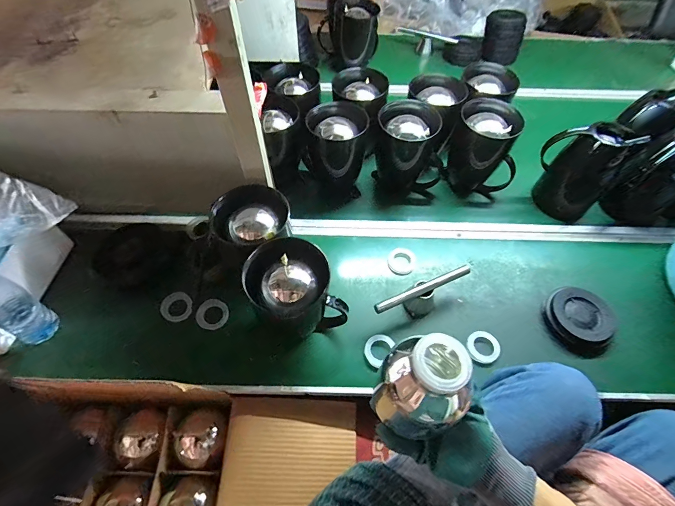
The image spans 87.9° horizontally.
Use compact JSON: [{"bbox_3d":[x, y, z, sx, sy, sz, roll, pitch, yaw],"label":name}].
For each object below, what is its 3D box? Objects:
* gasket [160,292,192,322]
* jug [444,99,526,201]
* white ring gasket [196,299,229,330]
[{"bbox_3d":[-0.309,0.103,0.673,0.057,0.006,0.060,-35,64,-22],"label":"gasket"},{"bbox_3d":[0.337,-0.225,0.807,0.134,0.213,0.115,-15,58,-11],"label":"jug"},{"bbox_3d":[-0.239,0.118,0.672,0.058,0.007,0.066,-34,63,-22],"label":"white ring gasket"}]

